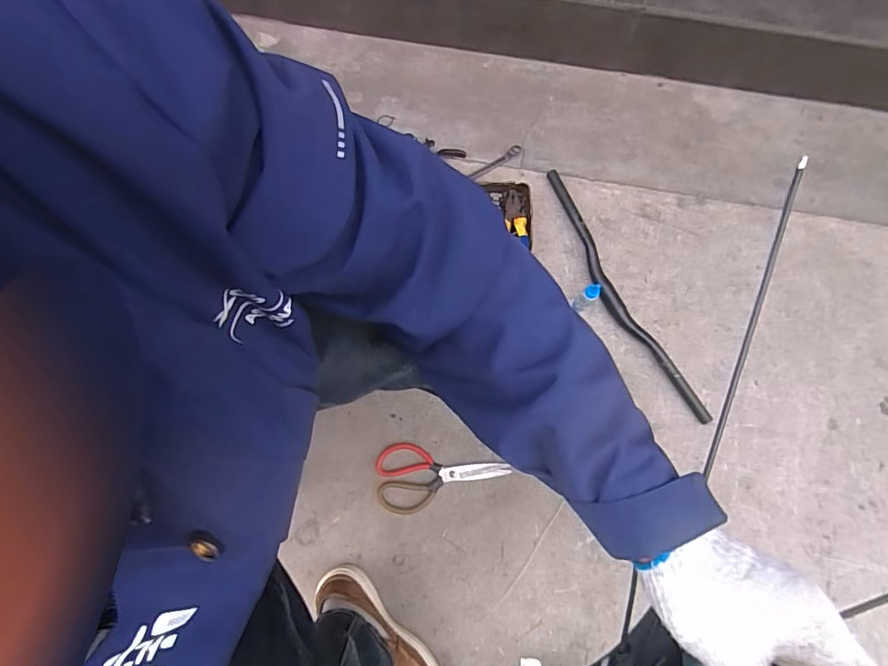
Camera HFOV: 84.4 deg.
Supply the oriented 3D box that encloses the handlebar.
[{"bbox_3d":[0.339,-0.073,0.960,0.063,0.030,0.563,-27,79,-5],"label":"handlebar"}]

